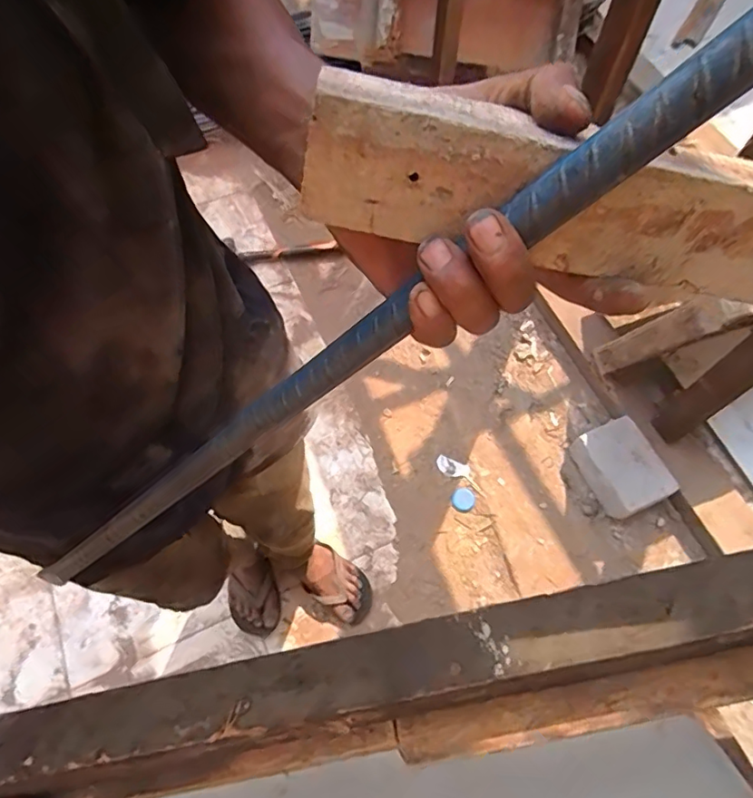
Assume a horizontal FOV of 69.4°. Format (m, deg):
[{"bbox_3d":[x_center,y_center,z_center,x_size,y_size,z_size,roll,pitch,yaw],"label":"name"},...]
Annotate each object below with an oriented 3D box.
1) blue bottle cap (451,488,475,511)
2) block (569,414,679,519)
[{"bbox_3d":[0.212,0.246,1.327,0.053,0.012,0.055,-1,65,1],"label":"blue bottle cap"},{"bbox_3d":[0.580,0.165,1.294,0.145,0.129,0.205,-24,66,-10],"label":"block"}]

